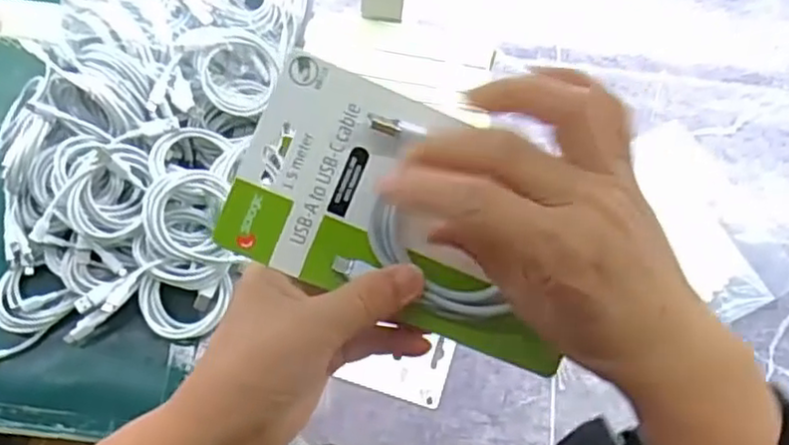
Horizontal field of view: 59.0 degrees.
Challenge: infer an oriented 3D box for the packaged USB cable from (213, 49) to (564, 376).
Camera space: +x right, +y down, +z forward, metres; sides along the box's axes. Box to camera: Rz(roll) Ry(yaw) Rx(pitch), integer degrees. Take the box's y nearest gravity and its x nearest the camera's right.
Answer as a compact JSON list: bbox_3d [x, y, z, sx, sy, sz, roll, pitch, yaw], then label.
[{"bbox_3d":[0.011,-0.004,0.330,0.171,0.018,0.098,22,89,-3],"label":"packaged USB cable"}]

